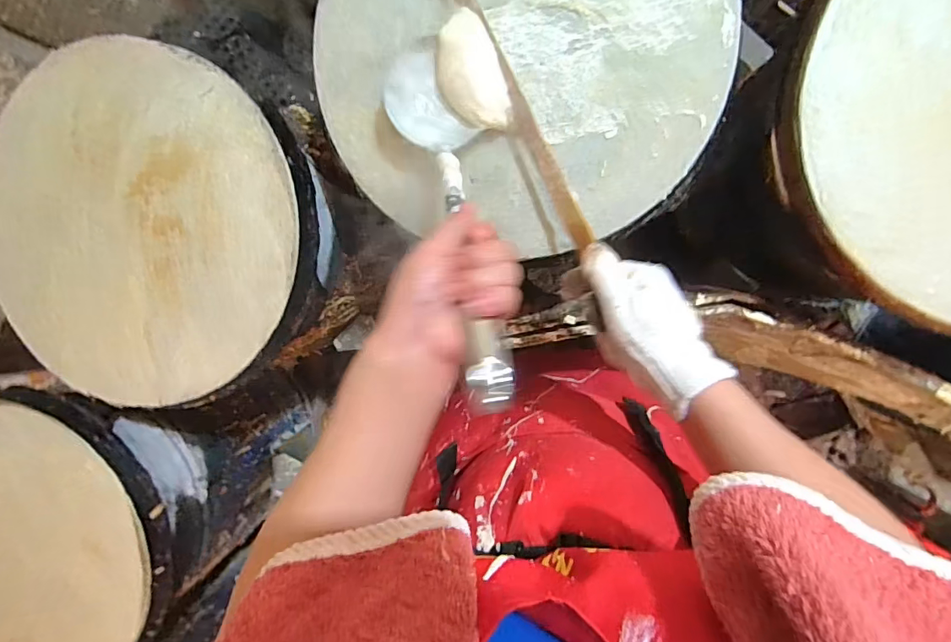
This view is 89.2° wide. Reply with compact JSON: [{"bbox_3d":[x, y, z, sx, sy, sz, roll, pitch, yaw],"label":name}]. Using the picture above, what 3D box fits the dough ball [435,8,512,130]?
[{"bbox_3d":[-0.004,-0.215,0.428,0.055,0.031,0.096,-18,93,9],"label":"dough ball"}]

